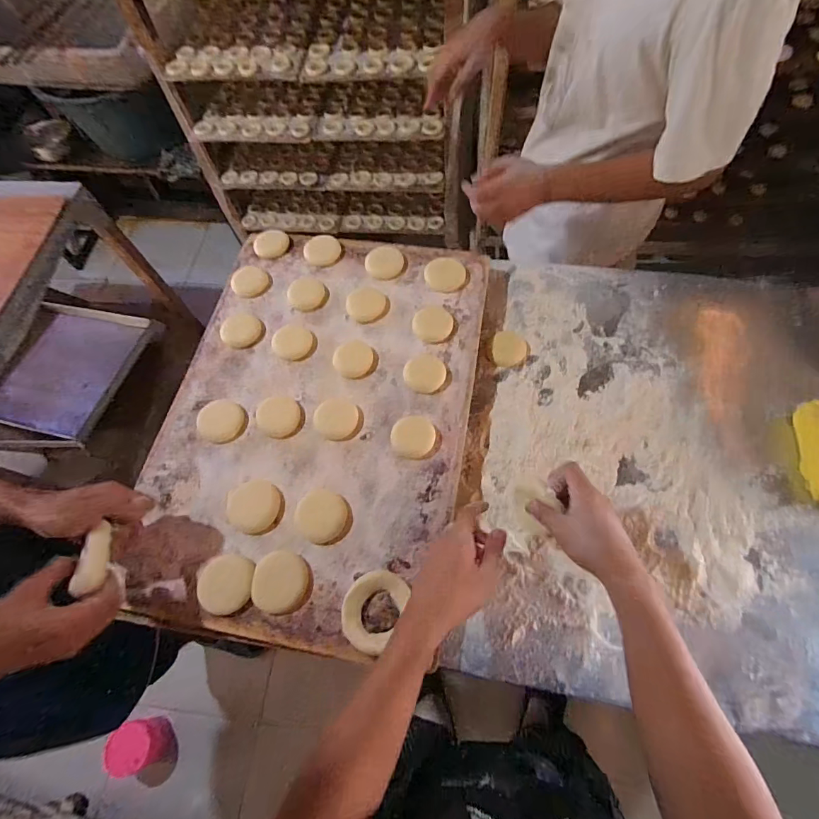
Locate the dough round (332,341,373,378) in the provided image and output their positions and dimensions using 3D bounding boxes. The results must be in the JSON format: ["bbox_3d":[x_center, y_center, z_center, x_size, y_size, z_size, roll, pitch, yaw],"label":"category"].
[{"bbox_3d":[-0.084,-0.076,0.653,0.057,0.006,0.065,-5,66,1],"label":"dough round"}]

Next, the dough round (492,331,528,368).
[{"bbox_3d":[0.158,-0.096,0.689,0.054,0.005,0.062,2,65,6],"label":"dough round"}]

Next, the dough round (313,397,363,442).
[{"bbox_3d":[-0.100,0.014,0.612,0.069,0.004,0.060,21,69,12],"label":"dough round"}]

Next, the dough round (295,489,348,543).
[{"bbox_3d":[-0.112,0.135,0.557,0.062,0.012,0.066,-1,66,3],"label":"dough round"}]

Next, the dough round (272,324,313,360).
[{"bbox_3d":[-0.179,-0.104,0.673,0.062,0.007,0.057,-1,66,3],"label":"dough round"}]

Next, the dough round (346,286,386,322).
[{"bbox_3d":[-0.069,-0.168,0.695,0.061,0.005,0.062,-1,66,3],"label":"dough round"}]

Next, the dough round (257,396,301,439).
[{"bbox_3d":[-0.186,0.010,0.621,0.062,0.006,0.065,-1,66,3],"label":"dough round"}]

